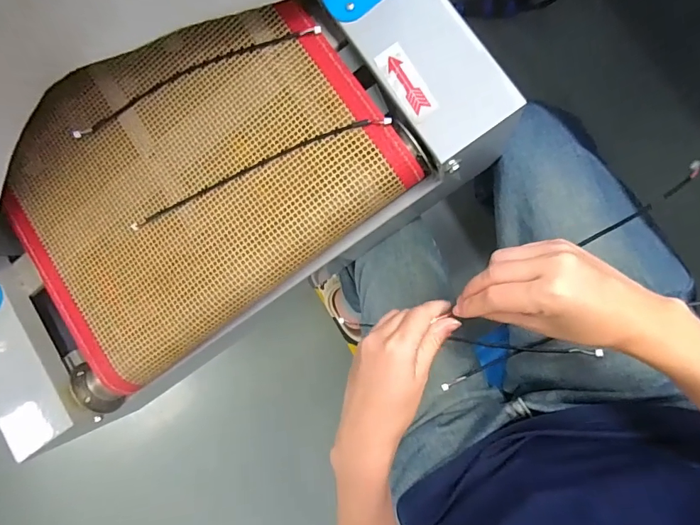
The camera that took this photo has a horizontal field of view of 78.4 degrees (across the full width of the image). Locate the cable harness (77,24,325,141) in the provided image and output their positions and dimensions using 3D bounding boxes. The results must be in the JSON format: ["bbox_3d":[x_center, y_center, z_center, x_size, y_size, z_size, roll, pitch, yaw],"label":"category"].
[{"bbox_3d":[-0.160,-0.188,0.434,0.275,0.007,0.035,-19,63,10],"label":"cable harness"}]

